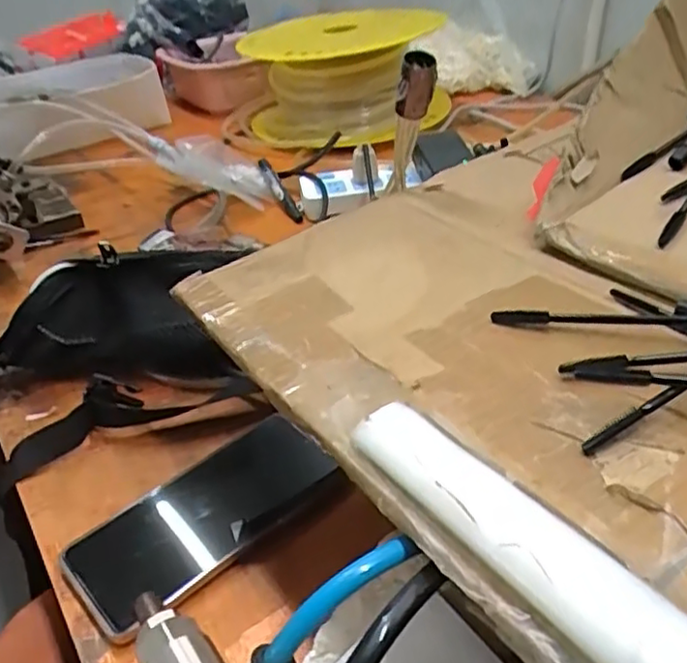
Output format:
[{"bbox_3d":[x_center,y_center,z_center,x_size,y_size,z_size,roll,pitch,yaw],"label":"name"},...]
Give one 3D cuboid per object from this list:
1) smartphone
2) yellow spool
[{"bbox_3d":[-0.083,0.108,0.398,0.160,0.011,0.074,-29,41,-33],"label":"smartphone"},{"bbox_3d":[0.010,-0.361,0.942,0.262,0.130,0.238,-20,36,-23],"label":"yellow spool"}]

